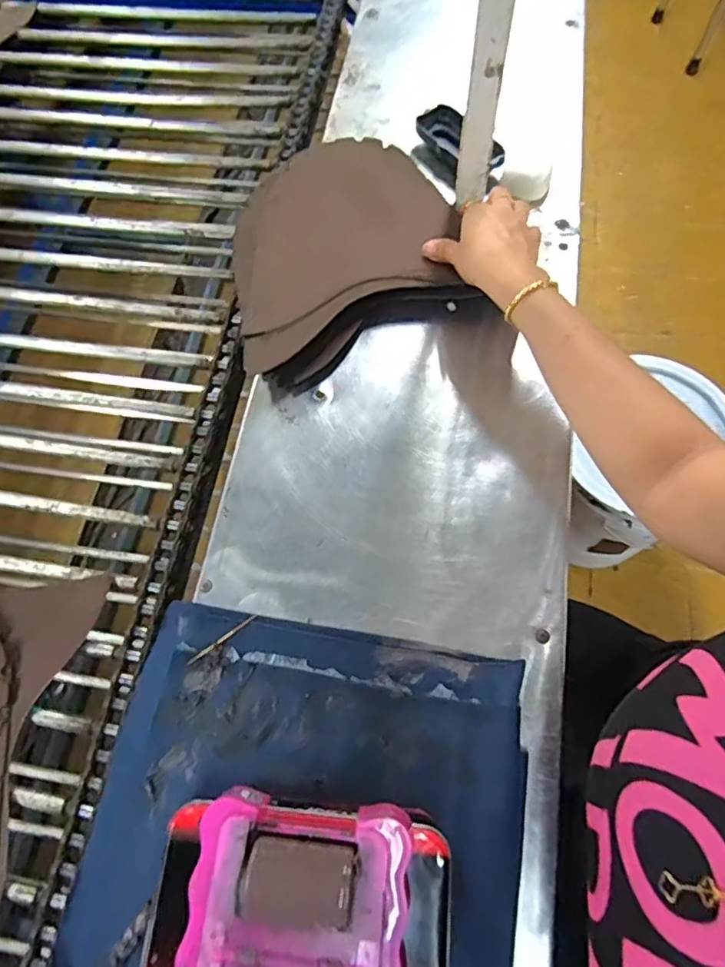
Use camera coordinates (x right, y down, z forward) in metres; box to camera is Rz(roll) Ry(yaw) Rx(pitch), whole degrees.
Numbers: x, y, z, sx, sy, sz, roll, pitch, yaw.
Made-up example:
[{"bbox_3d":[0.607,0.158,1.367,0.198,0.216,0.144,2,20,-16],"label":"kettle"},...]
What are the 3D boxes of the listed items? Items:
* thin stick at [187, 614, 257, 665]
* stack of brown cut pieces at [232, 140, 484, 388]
[{"bbox_3d":[-0.111,0.123,0.456,0.063,0.004,0.004,-35,71,-12],"label":"thin stick"},{"bbox_3d":[-0.017,-0.237,0.583,0.220,0.050,0.249,-10,68,-2],"label":"stack of brown cut pieces"}]

